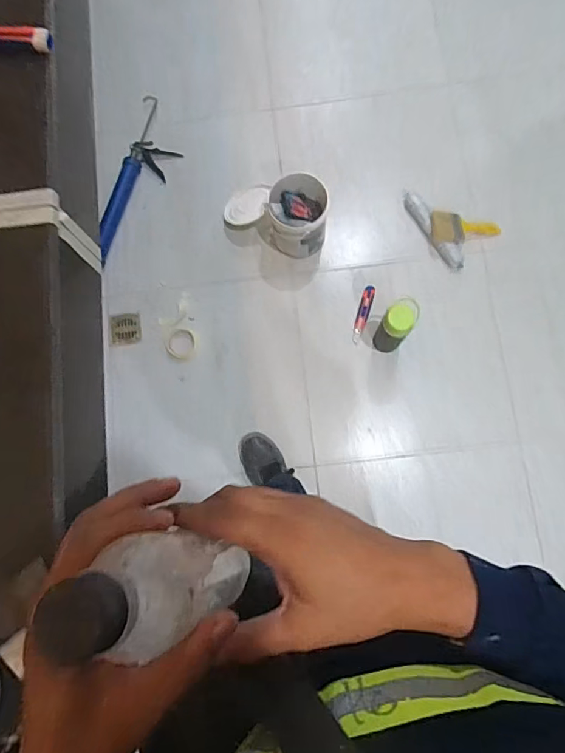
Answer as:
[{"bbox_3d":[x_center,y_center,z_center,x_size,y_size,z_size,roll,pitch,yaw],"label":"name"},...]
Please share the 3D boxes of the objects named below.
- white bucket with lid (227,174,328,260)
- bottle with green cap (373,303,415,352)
[{"bbox_3d":[-0.027,-0.508,1.397,0.334,0.216,0.153,26,84,7],"label":"white bucket with lid"},{"bbox_3d":[0.307,-0.127,1.296,0.077,0.261,0.073,-1,81,3],"label":"bottle with green cap"}]

